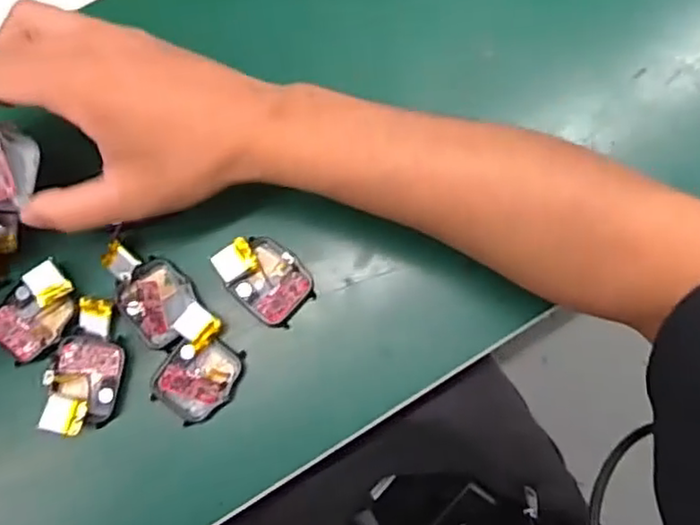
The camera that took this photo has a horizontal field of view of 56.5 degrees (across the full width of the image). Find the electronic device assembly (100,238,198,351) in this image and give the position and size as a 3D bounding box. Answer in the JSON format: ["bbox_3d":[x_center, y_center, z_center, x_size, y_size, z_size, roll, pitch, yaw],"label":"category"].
[{"bbox_3d":[-0.109,0.014,0.351,0.038,0.017,0.062,-37,85,-7],"label":"electronic device assembly"}]

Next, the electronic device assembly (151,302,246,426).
[{"bbox_3d":[-0.080,0.056,0.349,0.040,0.015,0.056,22,81,1],"label":"electronic device assembly"}]

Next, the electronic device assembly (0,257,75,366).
[{"bbox_3d":[-0.168,0.028,0.350,0.049,0.015,0.035,-43,86,-8],"label":"electronic device assembly"}]

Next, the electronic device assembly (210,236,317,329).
[{"bbox_3d":[-0.047,0.009,0.360,0.051,0.021,0.037,44,82,4],"label":"electronic device assembly"}]

